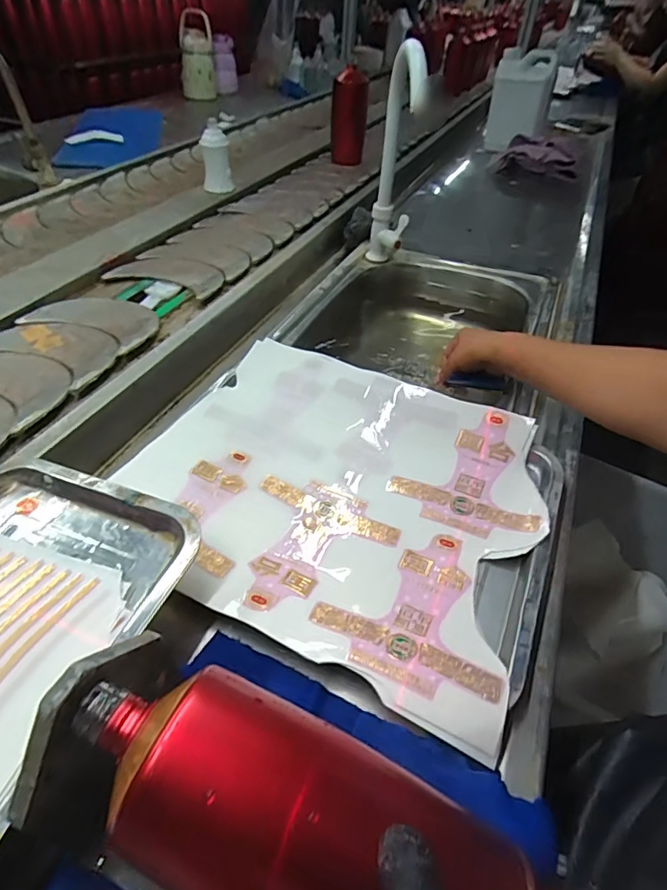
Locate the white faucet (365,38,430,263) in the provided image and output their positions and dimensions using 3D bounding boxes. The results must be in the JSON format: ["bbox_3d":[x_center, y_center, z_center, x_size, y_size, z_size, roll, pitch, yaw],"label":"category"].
[{"bbox_3d":[0.101,-0.462,0.798,0.061,0.286,0.136,7,45,3],"label":"white faucet"}]

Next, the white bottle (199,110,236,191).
[{"bbox_3d":[-0.229,-0.566,0.999,0.063,0.138,0.052,-8,48,-15],"label":"white bottle"}]

